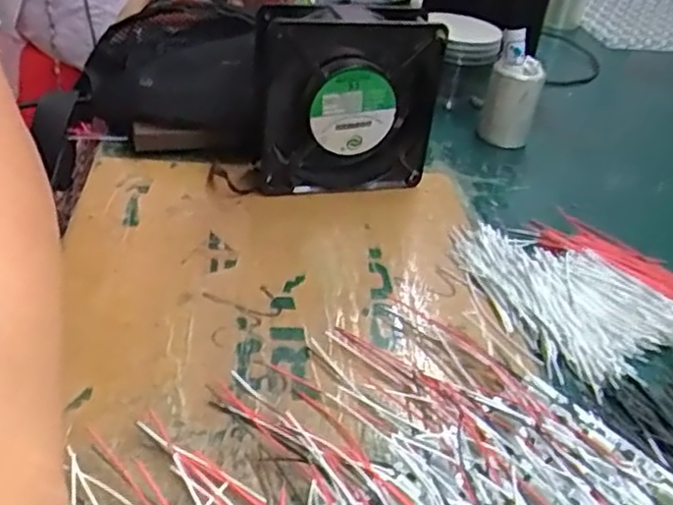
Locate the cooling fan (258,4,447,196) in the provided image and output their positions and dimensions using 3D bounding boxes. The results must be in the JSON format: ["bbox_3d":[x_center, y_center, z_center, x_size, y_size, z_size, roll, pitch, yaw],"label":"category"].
[{"bbox_3d":[0.009,-0.102,0.468,0.121,0.122,0.042,-3,36,-12],"label":"cooling fan"}]

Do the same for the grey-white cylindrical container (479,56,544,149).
[{"bbox_3d":[0.139,-0.116,0.555,0.039,0.065,0.045,14,36,12],"label":"grey-white cylindrical container"}]

